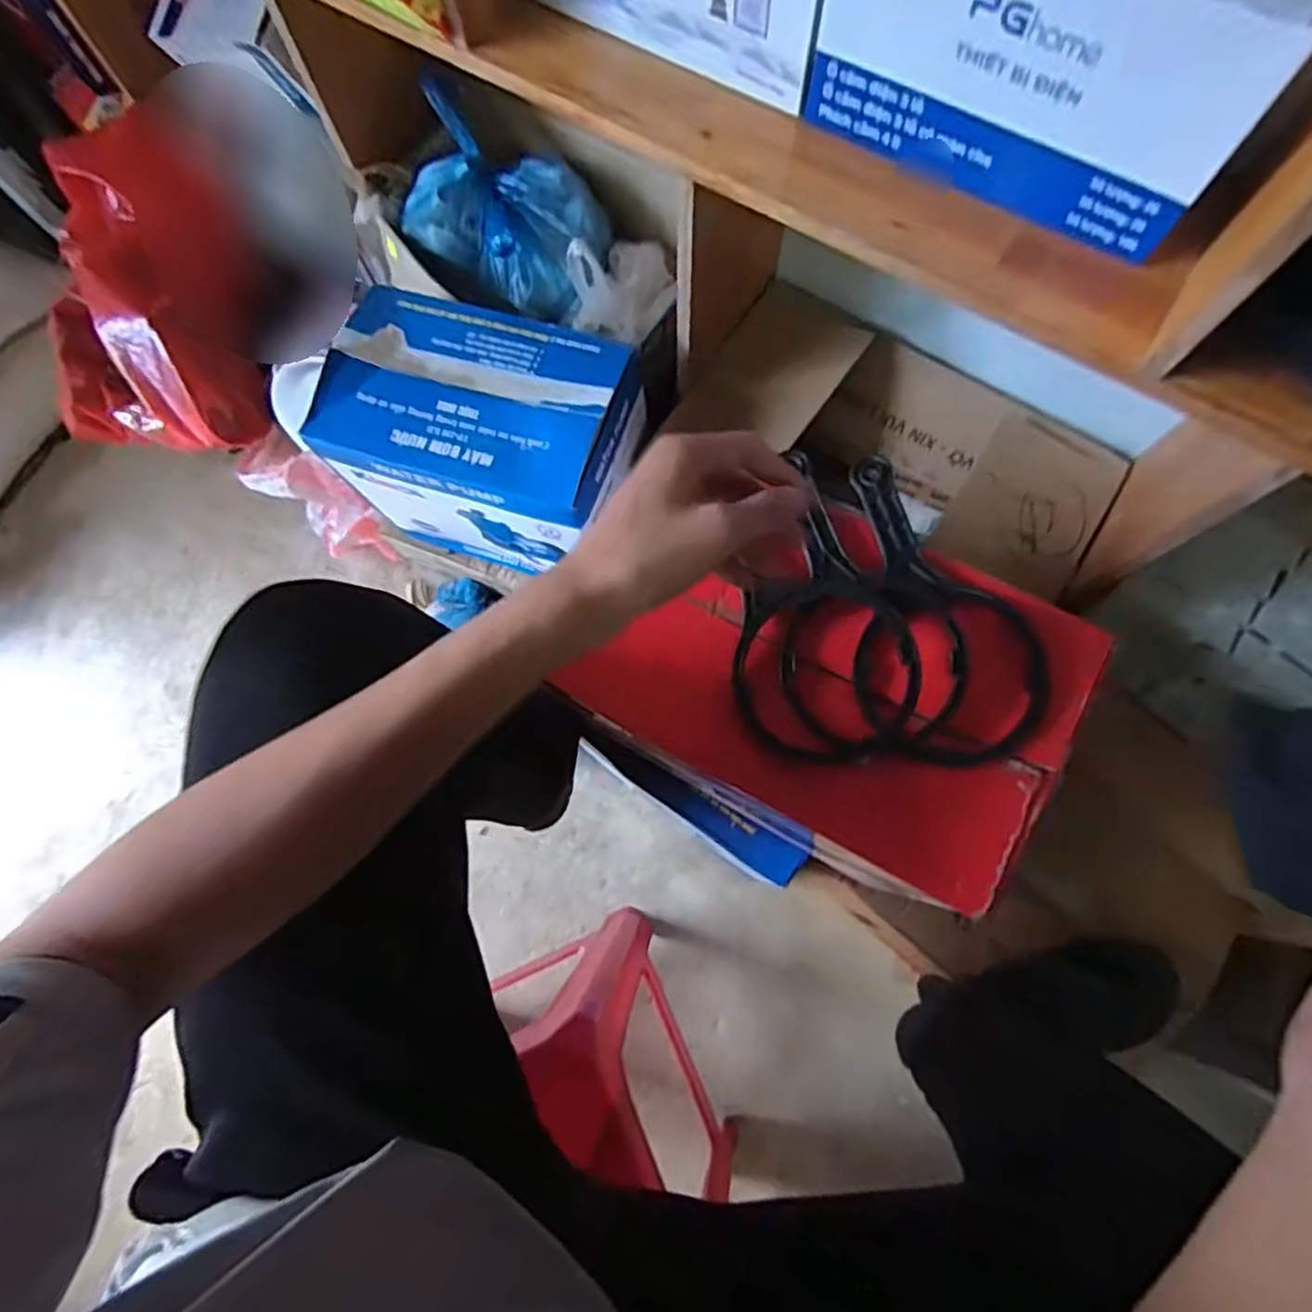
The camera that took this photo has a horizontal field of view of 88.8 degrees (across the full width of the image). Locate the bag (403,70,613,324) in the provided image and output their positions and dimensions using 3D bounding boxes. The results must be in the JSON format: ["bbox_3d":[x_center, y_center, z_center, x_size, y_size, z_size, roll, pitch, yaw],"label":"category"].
[{"bbox_3d":[-0.183,-0.542,0.826,0.229,0.100,0.185,25,77,8],"label":"bag"}]

